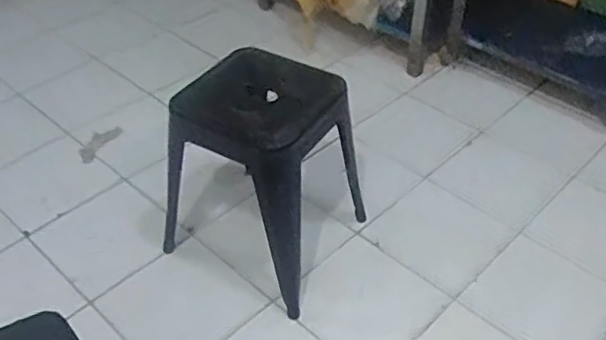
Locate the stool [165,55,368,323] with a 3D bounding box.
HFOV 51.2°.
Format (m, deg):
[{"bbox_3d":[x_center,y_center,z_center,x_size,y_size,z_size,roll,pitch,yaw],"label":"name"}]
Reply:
[{"bbox_3d":[-0.101,-0.011,1.431,0.394,0.433,0.352,22,47,23],"label":"stool"}]

